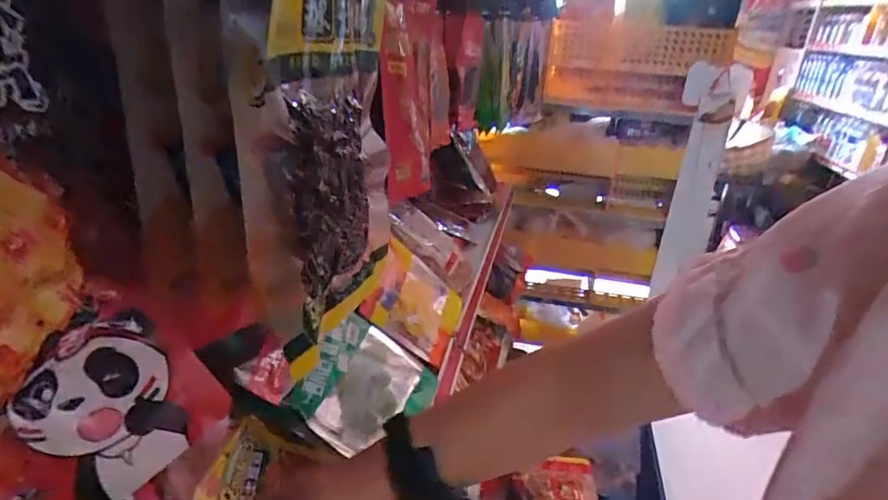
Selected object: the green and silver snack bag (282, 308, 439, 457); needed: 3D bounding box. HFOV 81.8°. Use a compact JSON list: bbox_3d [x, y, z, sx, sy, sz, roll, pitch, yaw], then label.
[{"bbox_3d":[-0.091,0.161,0.623,0.149,0.026,0.166,41,37,-7],"label":"green and silver snack bag"}]

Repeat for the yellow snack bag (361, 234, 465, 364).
[{"bbox_3d":[-0.041,0.076,0.779,0.154,0.012,0.167,42,36,-20],"label":"yellow snack bag"}]

